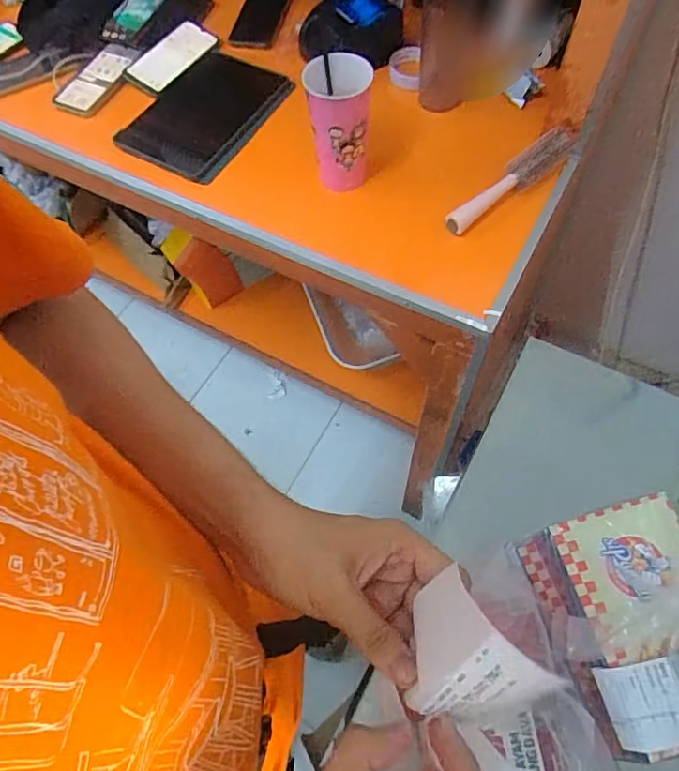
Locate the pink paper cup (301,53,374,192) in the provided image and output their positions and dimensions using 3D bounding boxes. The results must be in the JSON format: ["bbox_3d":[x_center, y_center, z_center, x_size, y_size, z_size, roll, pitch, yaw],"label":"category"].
[{"bbox_3d":[-0.002,-0.338,0.720,0.082,0.158,0.083,-1,61,2],"label":"pink paper cup"}]

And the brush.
[{"bbox_3d":[0.243,-0.286,0.747,0.040,0.027,0.252,41,70,21],"label":"brush"}]

